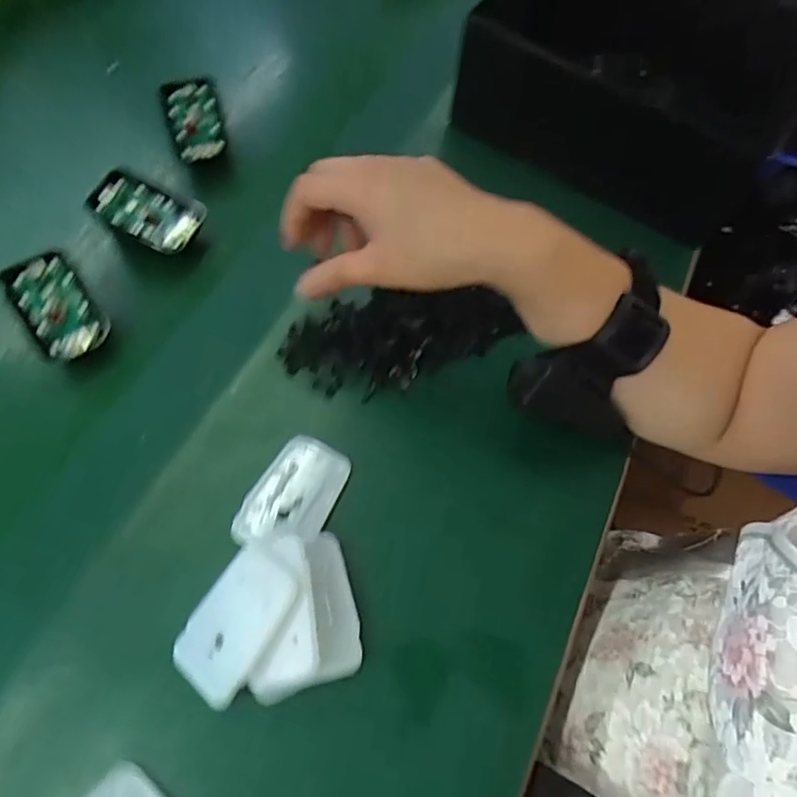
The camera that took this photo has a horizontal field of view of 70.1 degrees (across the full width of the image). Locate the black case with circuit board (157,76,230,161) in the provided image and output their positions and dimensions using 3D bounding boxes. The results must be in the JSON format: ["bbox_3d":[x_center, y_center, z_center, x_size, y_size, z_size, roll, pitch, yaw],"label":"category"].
[{"bbox_3d":[-0.162,-0.221,0.447,0.043,0.011,0.064,-11,92,-2],"label":"black case with circuit board"}]

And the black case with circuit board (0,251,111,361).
[{"bbox_3d":[-0.217,-0.058,0.358,0.043,0.013,0.069,-35,89,-16],"label":"black case with circuit board"}]

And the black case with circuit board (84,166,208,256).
[{"bbox_3d":[-0.178,-0.133,0.401,0.073,0.008,0.045,25,74,-9],"label":"black case with circuit board"}]

